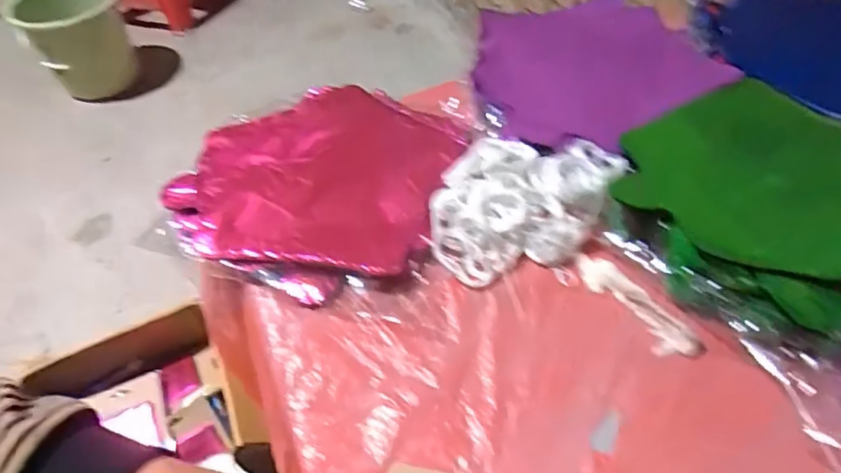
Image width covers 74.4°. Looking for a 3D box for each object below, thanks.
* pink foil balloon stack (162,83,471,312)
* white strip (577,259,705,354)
[{"bbox_3d":[-0.088,-0.052,0.499,0.219,0.022,0.224,22,56,18],"label":"pink foil balloon stack"},{"bbox_3d":[0.158,0.050,0.411,0.025,0.010,0.105,-31,56,-22],"label":"white strip"}]

